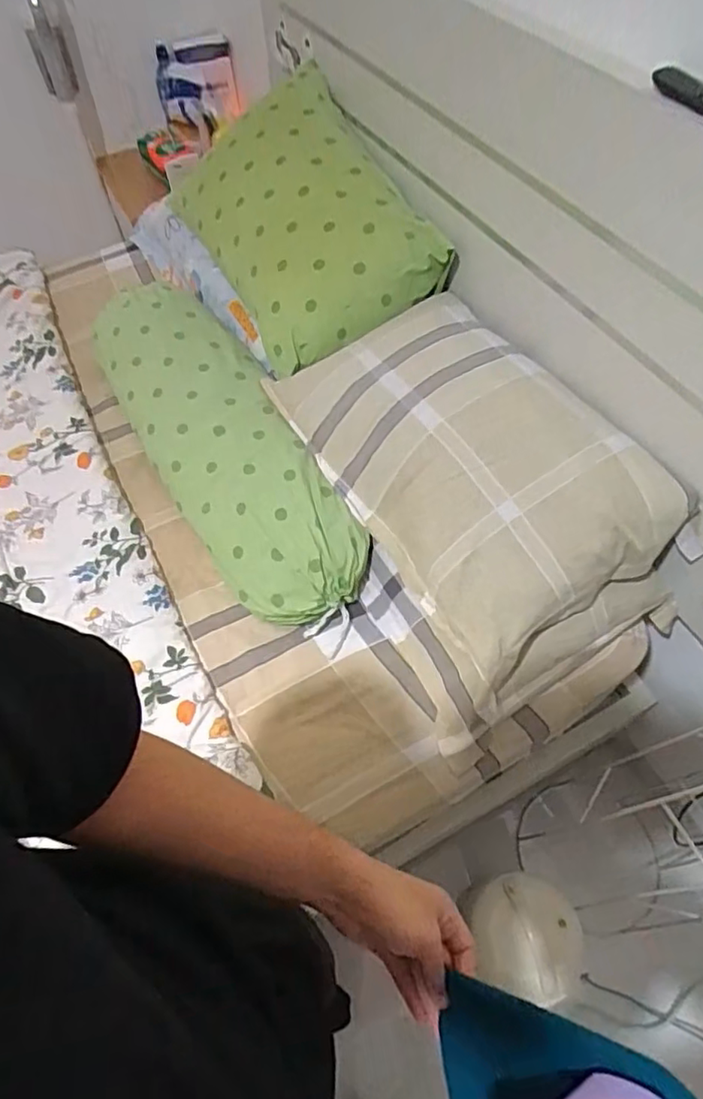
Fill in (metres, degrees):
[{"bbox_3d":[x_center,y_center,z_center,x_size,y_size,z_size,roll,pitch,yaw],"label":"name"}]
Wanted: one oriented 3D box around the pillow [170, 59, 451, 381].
[{"bbox_3d":[-0.102,-0.621,1.117,0.314,0.268,0.512,-22,60,-12],"label":"pillow"}]

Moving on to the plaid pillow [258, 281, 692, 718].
[{"bbox_3d":[0.176,-0.128,0.930,0.352,0.189,0.618,-27,60,-14],"label":"plaid pillow"}]

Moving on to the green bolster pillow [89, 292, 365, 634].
[{"bbox_3d":[-0.246,-0.206,1.076,0.237,0.130,0.763,-26,60,-14],"label":"green bolster pillow"}]

